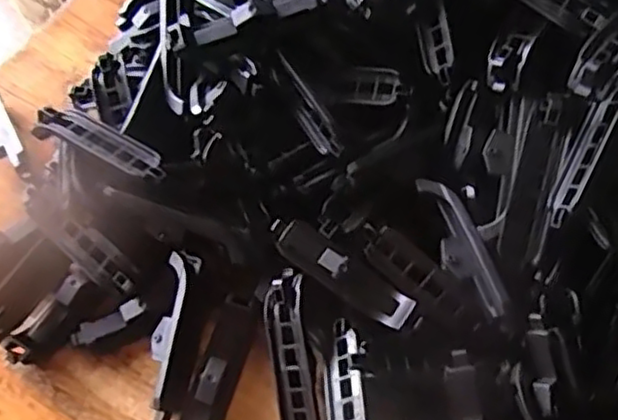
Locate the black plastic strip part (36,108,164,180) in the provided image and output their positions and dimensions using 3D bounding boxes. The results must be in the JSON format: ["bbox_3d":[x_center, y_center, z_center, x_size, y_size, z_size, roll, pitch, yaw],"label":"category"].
[{"bbox_3d":[-0.095,-0.031,0.316,0.070,0.011,0.019,25,66,11],"label":"black plastic strip part"}]

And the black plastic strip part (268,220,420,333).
[{"bbox_3d":[0.016,0.027,0.298,0.073,0.017,0.017,32,68,14],"label":"black plastic strip part"}]

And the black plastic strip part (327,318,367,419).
[{"bbox_3d":[0.015,0.079,0.280,0.015,0.017,0.068,-4,64,-2],"label":"black plastic strip part"}]

